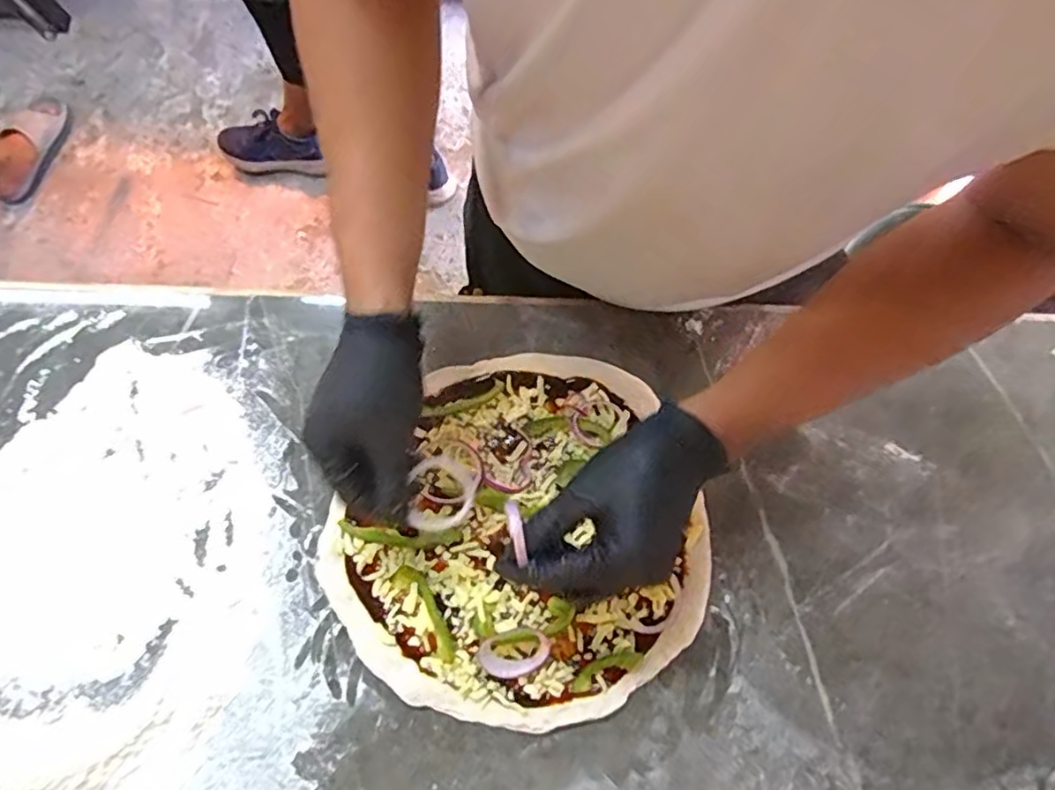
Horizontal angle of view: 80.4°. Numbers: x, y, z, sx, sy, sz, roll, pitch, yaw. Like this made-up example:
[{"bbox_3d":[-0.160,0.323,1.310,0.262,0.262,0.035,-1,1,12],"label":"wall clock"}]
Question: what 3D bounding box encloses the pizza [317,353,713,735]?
[{"bbox_3d":[0.004,0.116,0.510,0.278,0.015,0.303,0,79,0],"label":"pizza"}]

